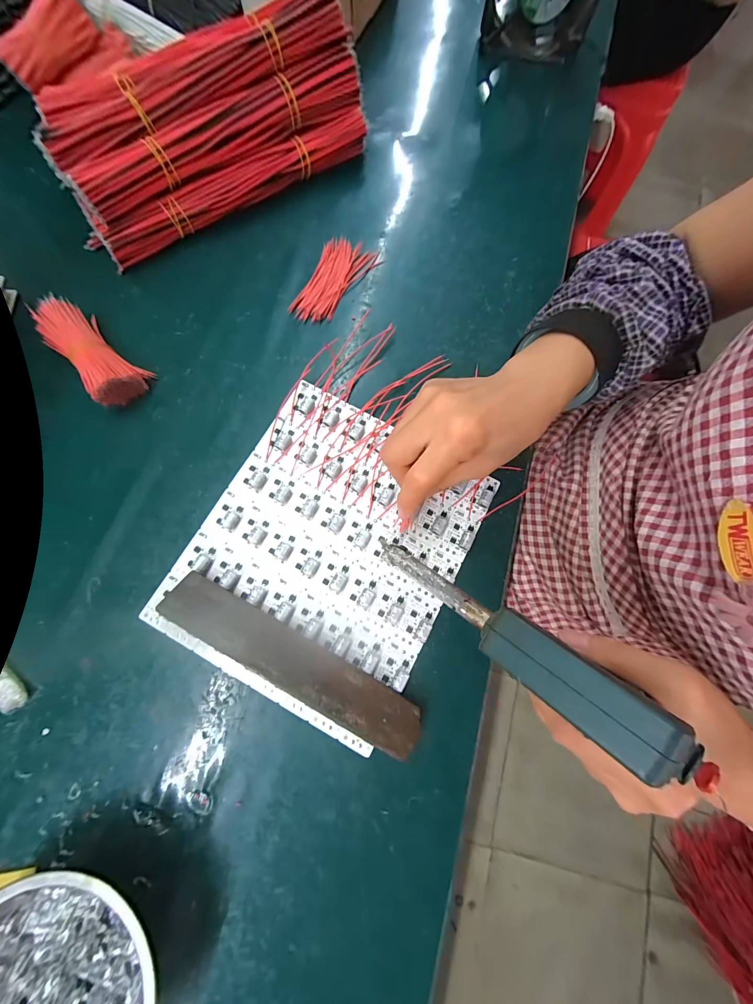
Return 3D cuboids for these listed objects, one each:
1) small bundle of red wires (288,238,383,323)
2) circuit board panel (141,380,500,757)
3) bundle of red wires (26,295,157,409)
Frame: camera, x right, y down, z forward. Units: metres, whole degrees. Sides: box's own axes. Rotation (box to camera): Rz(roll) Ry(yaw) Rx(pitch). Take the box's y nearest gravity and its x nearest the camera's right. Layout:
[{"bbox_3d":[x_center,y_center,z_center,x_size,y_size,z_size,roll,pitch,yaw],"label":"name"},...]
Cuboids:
[{"bbox_3d":[-0.046,-0.224,0.338,0.051,0.009,0.103,36,78,7],"label":"small bundle of red wires"},{"bbox_3d":[-0.038,0.035,0.273,0.200,0.012,0.233,28,78,5],"label":"circuit board panel"},{"bbox_3d":[-0.248,-0.131,0.292,0.044,0.036,0.097,-43,81,-10],"label":"bundle of red wires"}]

